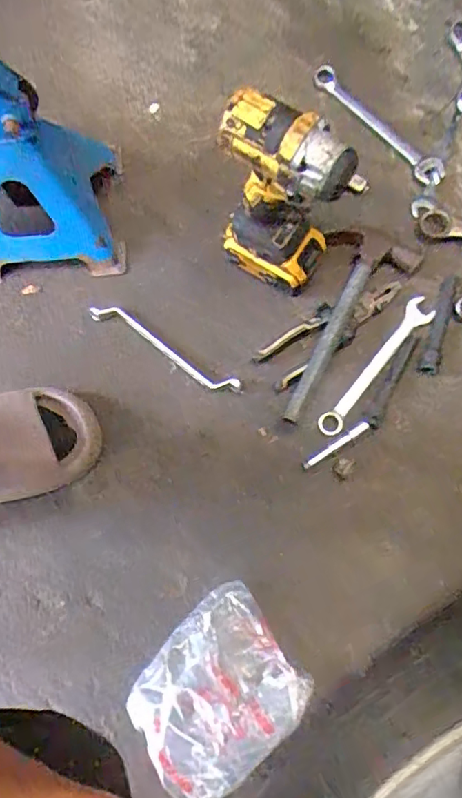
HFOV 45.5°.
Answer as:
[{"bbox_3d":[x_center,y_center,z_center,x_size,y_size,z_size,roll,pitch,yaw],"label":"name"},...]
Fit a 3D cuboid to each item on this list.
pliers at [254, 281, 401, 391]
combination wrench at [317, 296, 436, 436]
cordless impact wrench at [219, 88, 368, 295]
[{"bbox_3d":[0.127,-0.089,0.680,0.203,0.017,0.057,-35,79,-8],"label":"pliers"},{"bbox_3d":[0.180,-0.042,0.683,0.032,0.009,0.216,40,79,8],"label":"combination wrench"},{"bbox_3d":[0.058,-0.205,0.588,0.134,0.232,0.072,23,77,5],"label":"cordless impact wrench"}]

